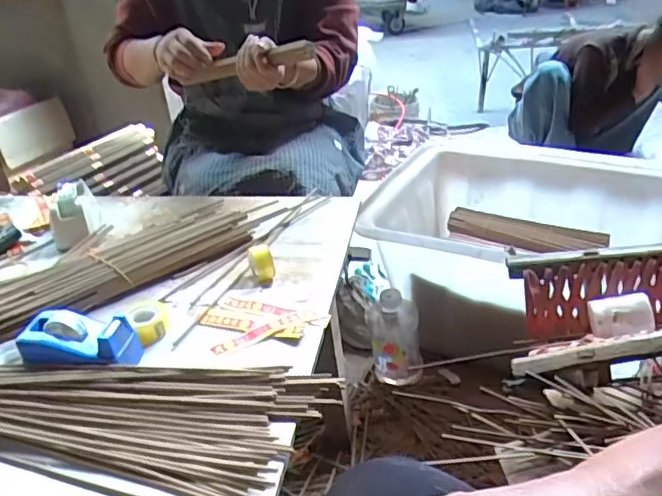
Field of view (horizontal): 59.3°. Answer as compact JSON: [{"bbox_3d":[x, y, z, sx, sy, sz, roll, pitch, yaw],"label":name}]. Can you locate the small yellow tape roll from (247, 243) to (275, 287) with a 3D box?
[{"bbox_3d":[-0.081,0.016,0.677,0.021,0.042,0.035,-18,33,-21],"label":"small yellow tape roll"}]

